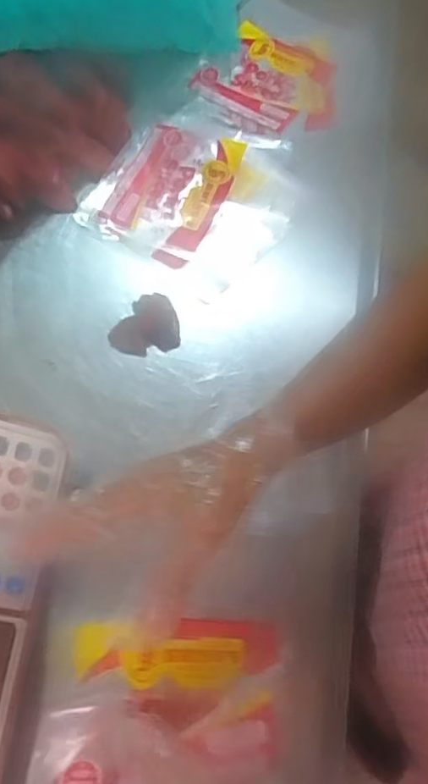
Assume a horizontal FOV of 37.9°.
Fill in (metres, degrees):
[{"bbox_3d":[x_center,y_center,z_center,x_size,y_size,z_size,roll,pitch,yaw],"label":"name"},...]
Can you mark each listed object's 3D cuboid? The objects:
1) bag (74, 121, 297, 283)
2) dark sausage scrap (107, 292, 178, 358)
[{"bbox_3d":[-0.025,-0.199,0.629,0.198,0.022,0.157,27,76,19],"label":"bag"},{"bbox_3d":[-0.066,-0.063,0.575,0.063,0.017,0.057,-12,67,1],"label":"dark sausage scrap"}]

